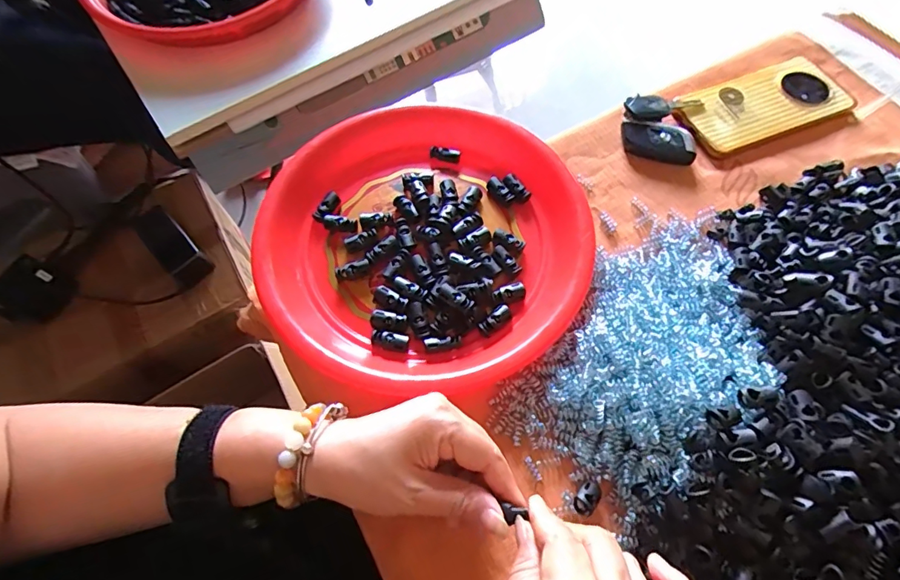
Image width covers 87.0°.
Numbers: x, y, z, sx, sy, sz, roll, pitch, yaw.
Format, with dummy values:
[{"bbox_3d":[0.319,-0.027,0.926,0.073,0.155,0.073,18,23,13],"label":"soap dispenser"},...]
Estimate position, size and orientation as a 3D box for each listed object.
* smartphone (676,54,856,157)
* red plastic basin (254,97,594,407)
[{"bbox_3d":[0.301,-0.179,0.452,0.166,0.010,0.078,-23,65,-8],"label":"smartphone"},{"bbox_3d":[-0.017,-0.044,0.376,0.239,0.032,0.251,-1,64,2],"label":"red plastic basin"}]

